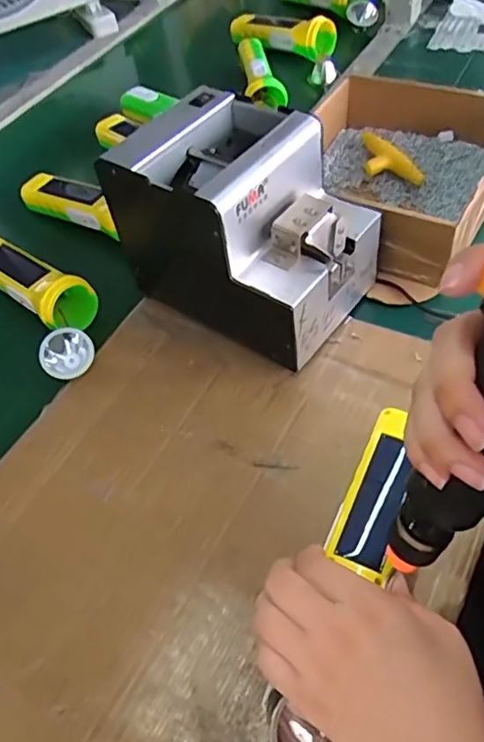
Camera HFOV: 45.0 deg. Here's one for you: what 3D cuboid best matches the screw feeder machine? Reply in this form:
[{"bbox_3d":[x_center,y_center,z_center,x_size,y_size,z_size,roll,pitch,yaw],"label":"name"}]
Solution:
[{"bbox_3d":[0.002,-0.119,0.481,0.188,0.142,0.125,29,61,26],"label":"screw feeder machine"}]

